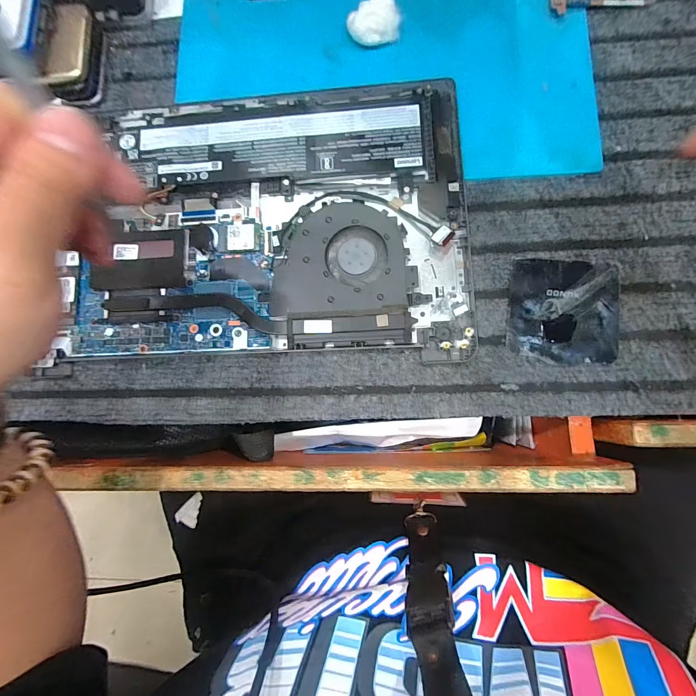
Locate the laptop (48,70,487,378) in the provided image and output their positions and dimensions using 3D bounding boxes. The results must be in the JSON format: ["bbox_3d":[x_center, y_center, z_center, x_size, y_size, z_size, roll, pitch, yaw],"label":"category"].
[{"bbox_3d":[-0.064,-0.102,0.274,0.310,0.013,0.218,0,83,4],"label":"laptop"}]

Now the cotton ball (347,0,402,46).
[{"bbox_3d":[0.022,-0.266,0.282,0.039,0.023,0.028,-27,82,0],"label":"cotton ball"}]

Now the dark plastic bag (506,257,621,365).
[{"bbox_3d":[0.160,-0.028,0.253,0.077,0.004,0.077,7,83,5],"label":"dark plastic bag"}]

